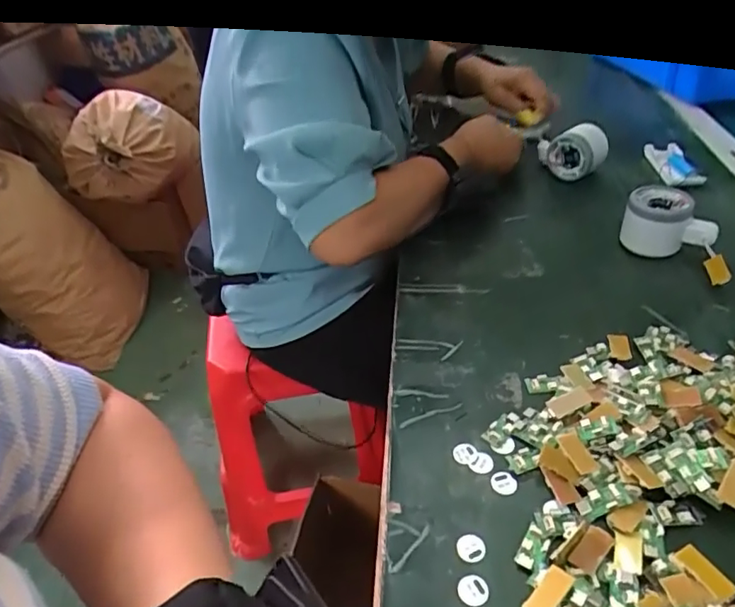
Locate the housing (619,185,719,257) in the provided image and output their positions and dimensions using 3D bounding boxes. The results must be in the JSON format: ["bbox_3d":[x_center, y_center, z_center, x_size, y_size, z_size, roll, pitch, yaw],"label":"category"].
[{"bbox_3d":[0.324,-0.082,0.595,0.086,0.064,0.061,17,43,27],"label":"housing"}]

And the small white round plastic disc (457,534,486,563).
[{"bbox_3d":[0.063,0.150,0.339,0.017,0.004,0.017,-4,38,3],"label":"small white round plastic disc"}]

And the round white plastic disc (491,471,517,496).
[{"bbox_3d":[0.091,0.121,0.372,0.017,0.004,0.017,-4,38,3],"label":"round white plastic disc"}]

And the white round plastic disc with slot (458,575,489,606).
[{"bbox_3d":[0.061,0.164,0.319,0.017,0.004,0.016,-4,38,3],"label":"white round plastic disc with slot"}]

